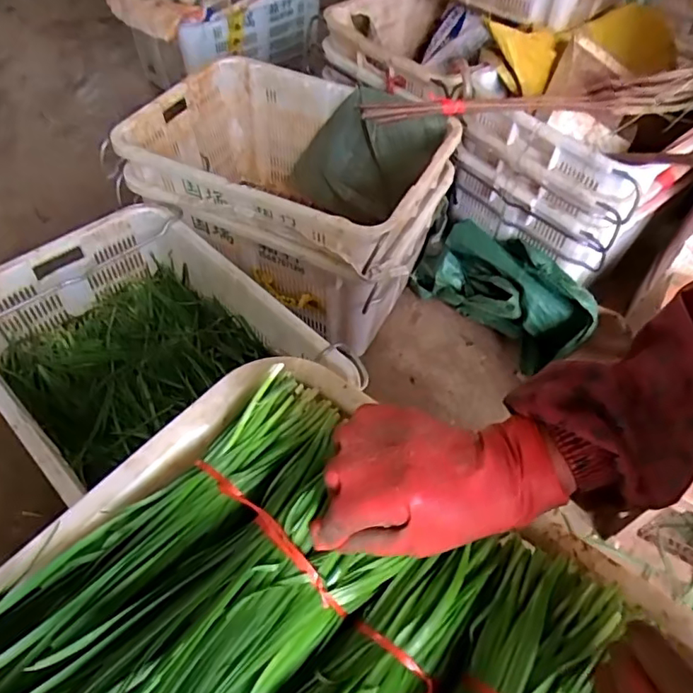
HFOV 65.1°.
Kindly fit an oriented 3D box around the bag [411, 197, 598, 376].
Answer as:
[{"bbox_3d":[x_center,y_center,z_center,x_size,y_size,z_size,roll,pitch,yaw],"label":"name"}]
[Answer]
[{"bbox_3d":[0.385,-0.144,1.350,0.166,0.211,0.472,-36,59,-26],"label":"bag"}]

